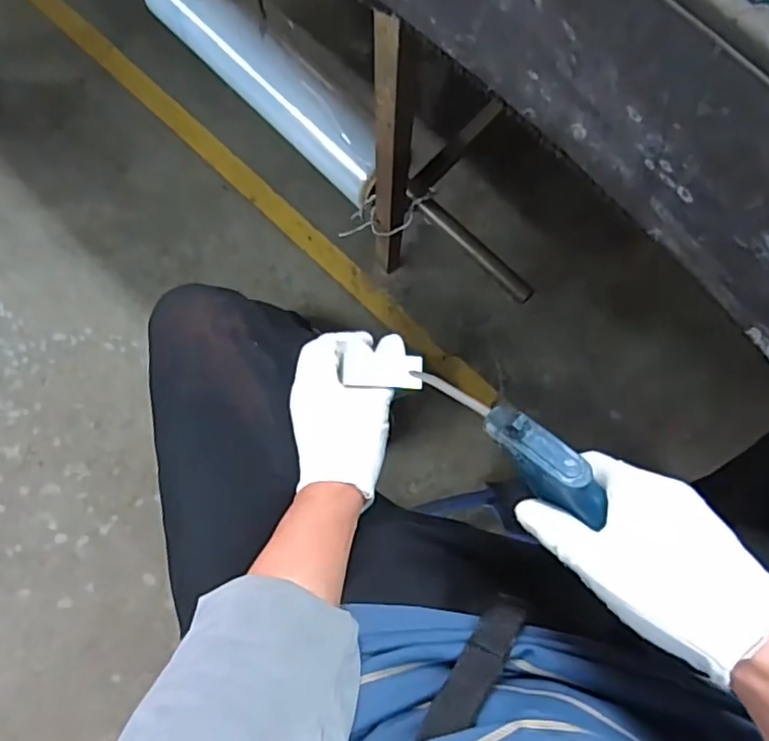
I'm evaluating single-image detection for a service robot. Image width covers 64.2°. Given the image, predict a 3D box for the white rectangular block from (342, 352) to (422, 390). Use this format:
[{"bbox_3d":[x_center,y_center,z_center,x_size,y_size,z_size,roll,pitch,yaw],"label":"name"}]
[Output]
[{"bbox_3d":[0.001,0.000,0.464,0.056,0.005,0.027,3,61,-4],"label":"white rectangular block"}]

